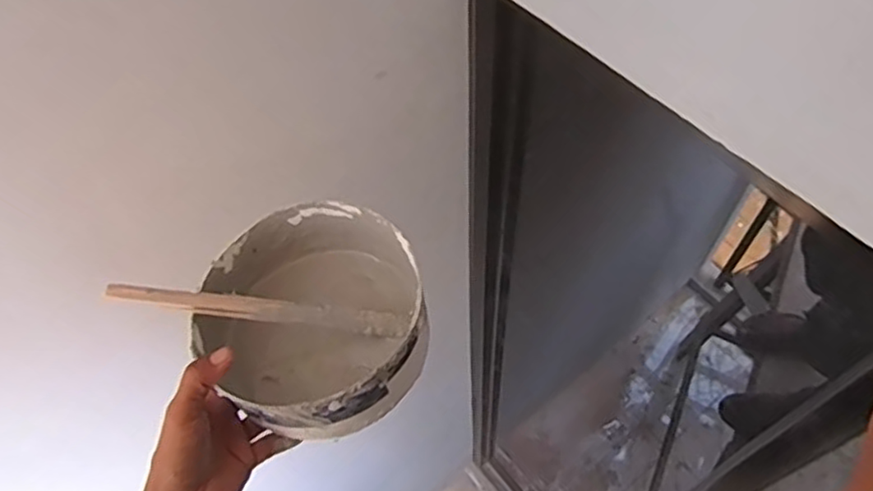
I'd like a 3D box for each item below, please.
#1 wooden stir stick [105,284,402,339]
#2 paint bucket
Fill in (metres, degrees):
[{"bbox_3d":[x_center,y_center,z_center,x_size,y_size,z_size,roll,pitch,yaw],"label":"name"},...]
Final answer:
[{"bbox_3d":[-0.135,0.051,0.523,0.227,0.013,0.016,9,57,-13],"label":"wooden stir stick"},{"bbox_3d":[-0.098,0.068,0.543,0.167,0.092,0.173,-2,58,2],"label":"paint bucket"}]

